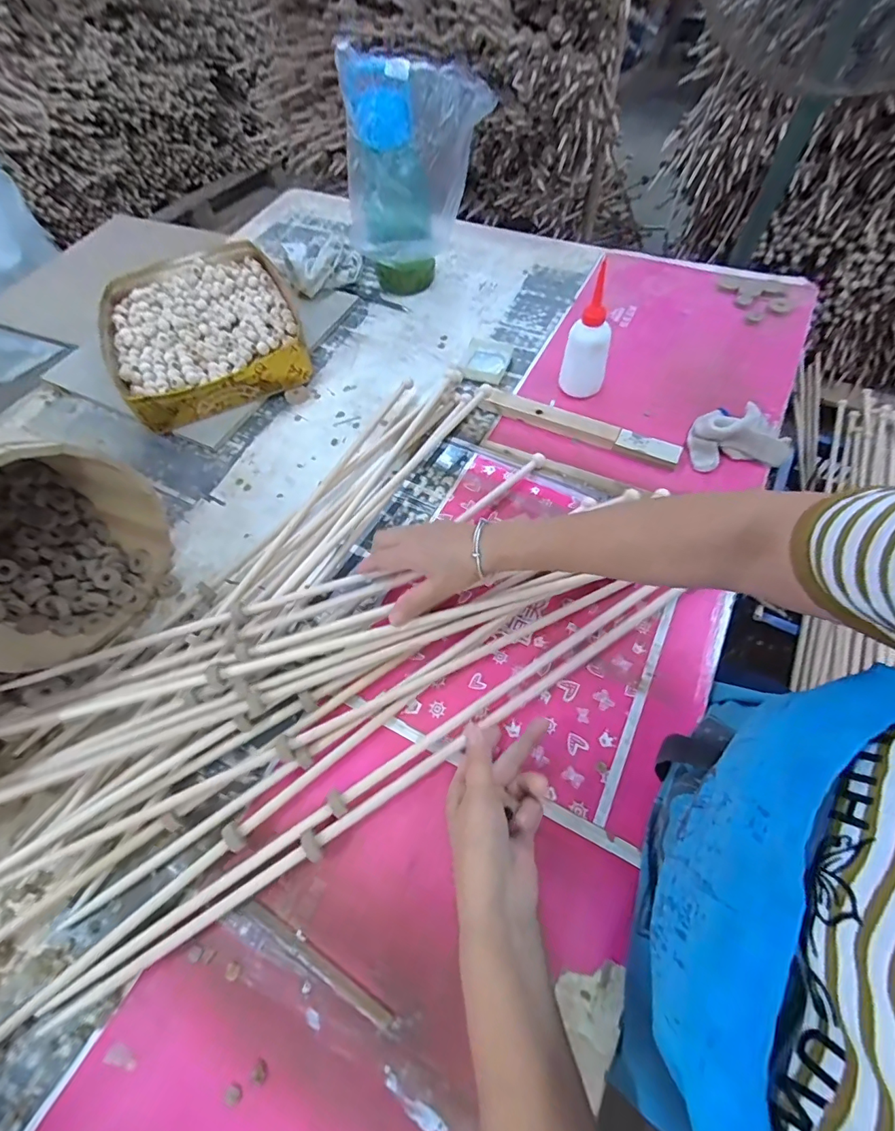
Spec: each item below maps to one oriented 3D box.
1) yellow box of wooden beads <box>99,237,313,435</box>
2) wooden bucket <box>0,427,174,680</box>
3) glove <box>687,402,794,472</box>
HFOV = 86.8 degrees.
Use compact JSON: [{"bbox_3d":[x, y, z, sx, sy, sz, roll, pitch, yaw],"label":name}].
[{"bbox_3d":[-0.403,-0.392,0.794,0.306,0.068,0.376,-22,61,-9],"label":"yellow box of wooden beads"},{"bbox_3d":[-0.469,-0.044,0.505,0.232,0.227,0.221,28,66,18],"label":"wooden bucket"},{"bbox_3d":[0.376,-0.167,0.612,0.115,0.048,0.079,-2,60,3],"label":"glove"}]

